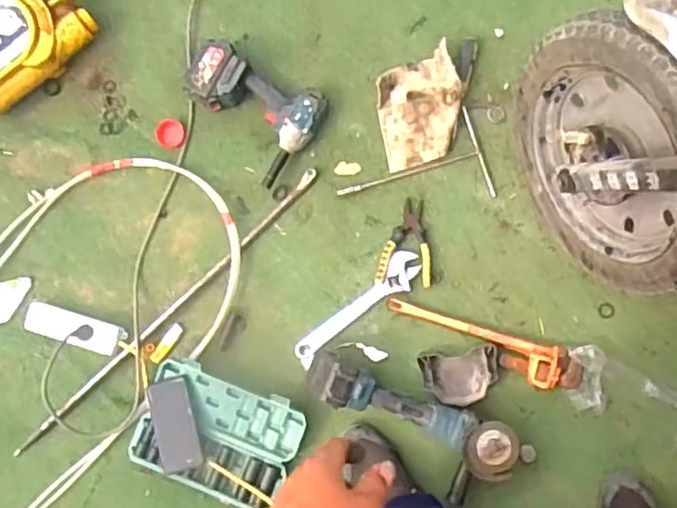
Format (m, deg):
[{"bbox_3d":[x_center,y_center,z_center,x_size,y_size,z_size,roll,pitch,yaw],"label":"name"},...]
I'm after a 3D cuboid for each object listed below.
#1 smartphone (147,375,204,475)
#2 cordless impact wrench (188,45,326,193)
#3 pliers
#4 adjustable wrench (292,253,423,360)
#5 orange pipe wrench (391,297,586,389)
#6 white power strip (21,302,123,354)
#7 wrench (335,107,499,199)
[{"bbox_3d":[-0.305,0.319,1.239,0.082,0.012,0.170,-14,84,1],"label":"smartphone"},{"bbox_3d":[-0.178,-0.291,1.292,0.258,0.087,0.199,40,87,6],"label":"cordless impact wrench"},{"bbox_3d":[0.130,-0.022,1.259,0.101,0.020,0.162,6,84,3],"label":"pliers"},{"bbox_3d":[0.039,0.100,1.255,0.284,0.022,0.060,-39,84,-2],"label":"adjustable wrench"},{"bbox_3d":[0.266,0.171,1.231,0.368,0.035,0.079,16,85,4],"label":"orange pipe wrench"},{"bbox_3d":[-0.524,0.142,1.283,0.200,0.043,0.059,15,85,4],"label":"white power strip"},{"bbox_3d":[0.139,-0.159,1.269,0.285,0.013,0.178,-17,84,1],"label":"wrench"}]

